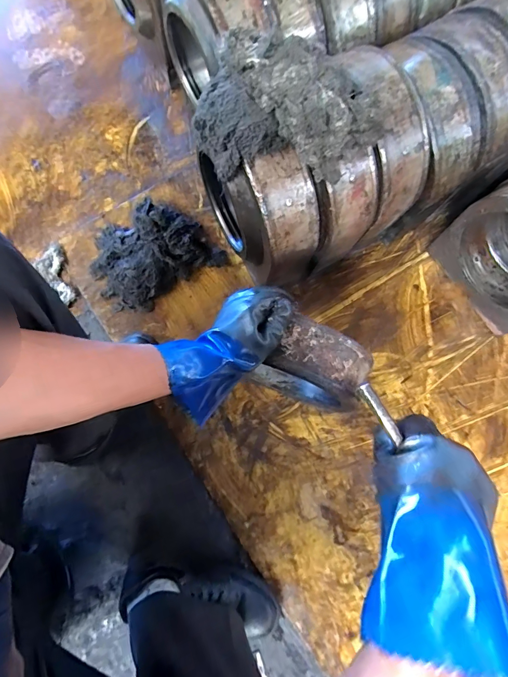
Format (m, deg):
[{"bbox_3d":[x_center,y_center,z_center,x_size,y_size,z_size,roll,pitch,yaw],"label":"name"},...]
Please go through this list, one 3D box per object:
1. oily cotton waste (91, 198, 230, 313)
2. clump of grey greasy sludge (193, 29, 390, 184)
[{"bbox_3d":[-0.219,-0.188,0.763,0.256,0.078,0.205,-33,81,-9],"label":"oily cotton waste"},{"bbox_3d":[0.046,-0.282,0.468,0.248,0.128,0.113,9,78,0],"label":"clump of grey greasy sludge"}]

